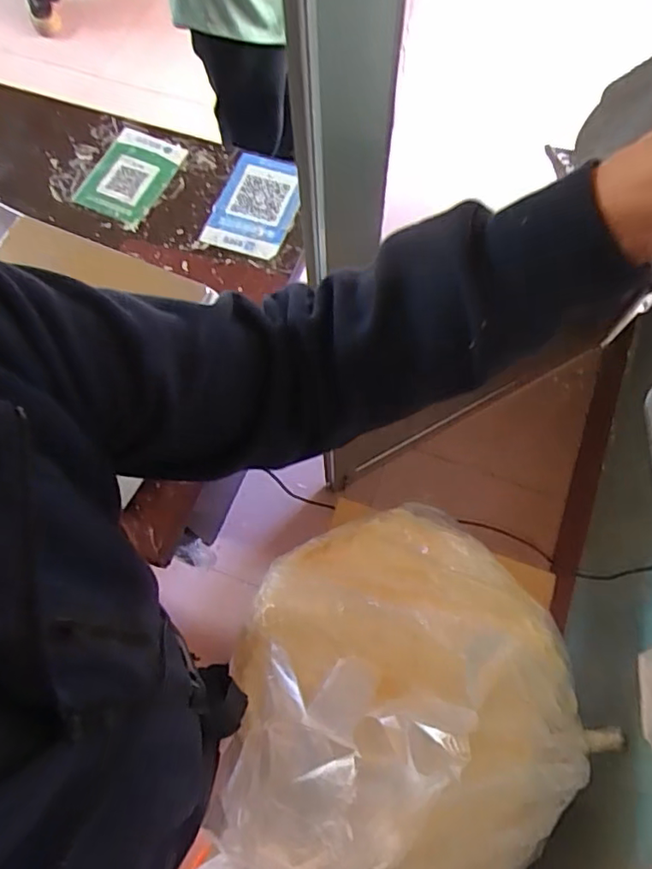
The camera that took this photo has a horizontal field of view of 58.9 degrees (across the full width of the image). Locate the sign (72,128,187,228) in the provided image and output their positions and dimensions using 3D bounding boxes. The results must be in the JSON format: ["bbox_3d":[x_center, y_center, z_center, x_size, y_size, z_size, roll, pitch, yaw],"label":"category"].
[{"bbox_3d":[-0.332,-0.437,0.981,0.127,0.011,0.173,25,76,12],"label":"sign"}]

